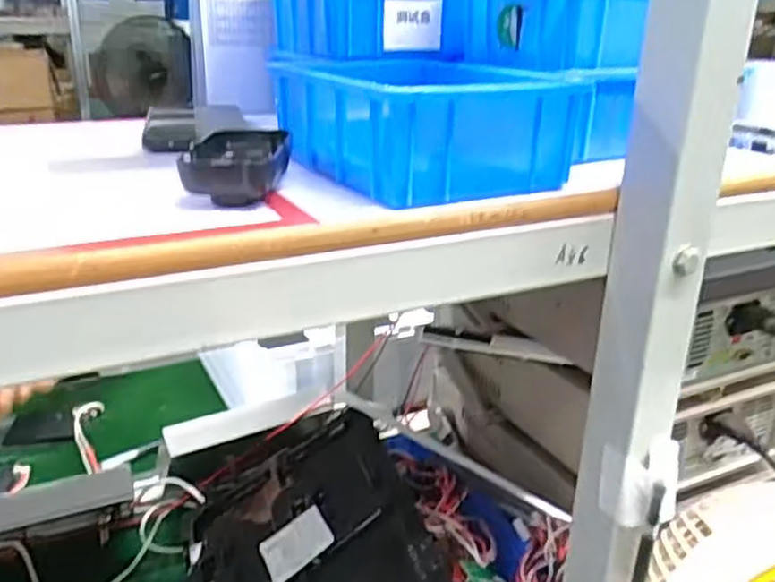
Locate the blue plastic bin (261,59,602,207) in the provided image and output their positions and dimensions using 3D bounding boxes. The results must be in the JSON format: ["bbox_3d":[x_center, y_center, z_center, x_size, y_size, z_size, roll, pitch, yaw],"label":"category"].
[{"bbox_3d":[0.015,-0.110,0.454,0.130,0.064,0.179,-8,24,-25],"label":"blue plastic bin"}]

